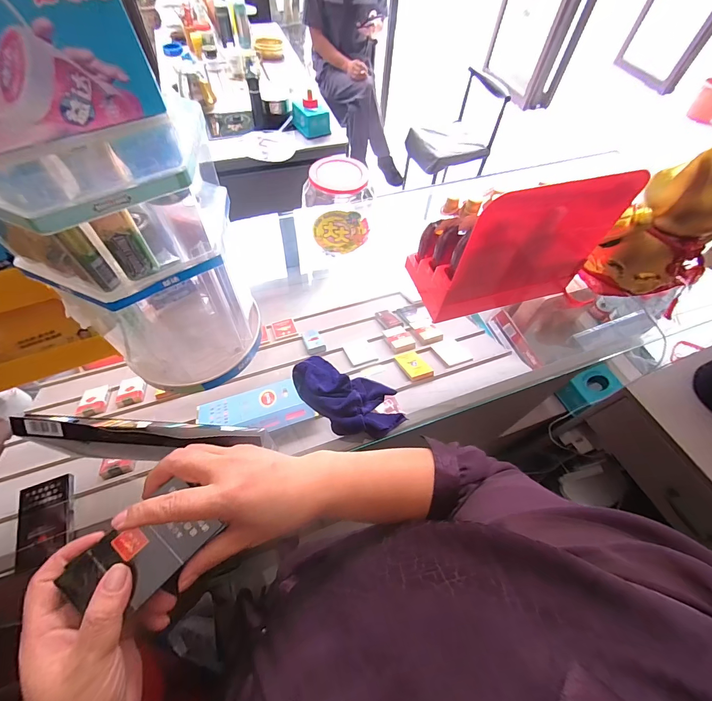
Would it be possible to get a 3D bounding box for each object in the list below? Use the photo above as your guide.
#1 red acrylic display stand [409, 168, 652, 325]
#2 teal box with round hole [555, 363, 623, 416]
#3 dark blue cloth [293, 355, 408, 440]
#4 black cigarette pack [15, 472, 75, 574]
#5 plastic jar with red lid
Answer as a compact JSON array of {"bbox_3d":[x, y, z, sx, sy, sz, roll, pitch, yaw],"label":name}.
[{"bbox_3d":[0.256,-0.195,0.571,0.283,0.240,0.134,-12,60,-10],"label":"red acrylic display stand"},{"bbox_3d":[0.694,0.113,1.021,0.160,0.096,0.086,-23,62,-16],"label":"teal box with round hole"},{"bbox_3d":[-0.015,0.069,0.510,0.176,0.039,0.098,19,59,9],"label":"dark blue cloth"},{"bbox_3d":[-0.385,0.209,0.428,0.061,0.018,0.102,-19,61,-15],"label":"black cigarette pack"},{"bbox_3d":[-0.033,-0.259,0.630,0.116,0.134,0.098,-1,58,-4],"label":"plastic jar with red lid"}]

